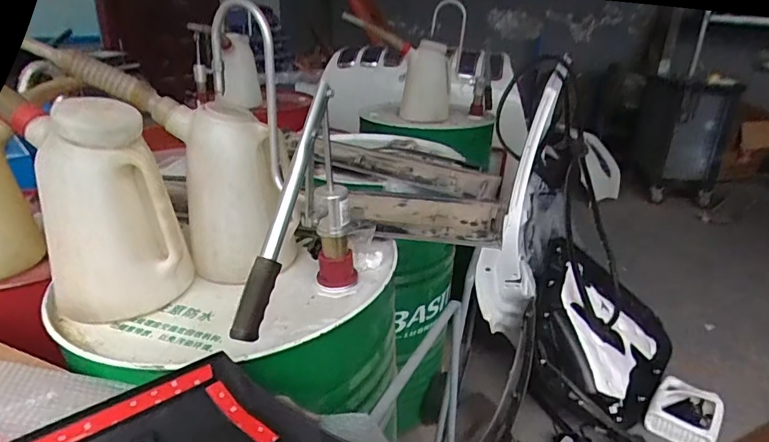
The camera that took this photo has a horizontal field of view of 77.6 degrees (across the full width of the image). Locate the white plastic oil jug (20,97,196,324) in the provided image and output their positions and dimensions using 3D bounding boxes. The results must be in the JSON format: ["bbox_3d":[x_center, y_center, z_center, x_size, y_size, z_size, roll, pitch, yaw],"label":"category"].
[{"bbox_3d":[-0.403,-0.019,0.711,0.182,0.295,0.137,-15,28,-36],"label":"white plastic oil jug"}]

